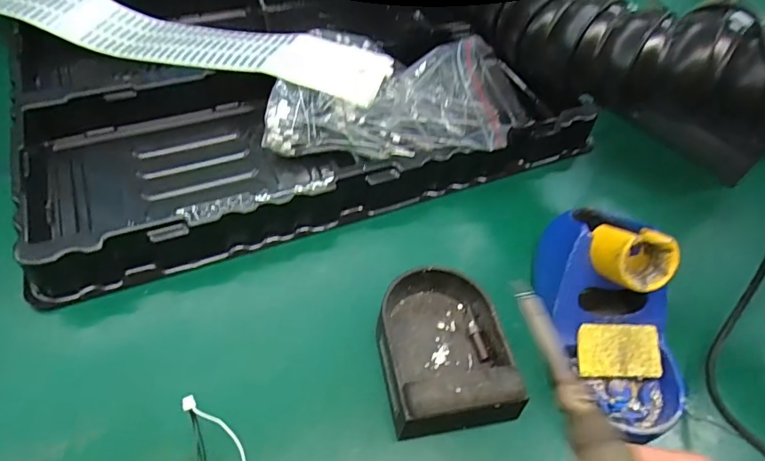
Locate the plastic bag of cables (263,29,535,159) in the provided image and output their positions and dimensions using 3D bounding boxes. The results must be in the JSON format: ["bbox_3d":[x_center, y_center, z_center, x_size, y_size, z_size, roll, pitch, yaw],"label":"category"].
[{"bbox_3d":[0.022,-0.123,0.456,0.234,0.068,0.144,5,50,0],"label":"plastic bag of cables"}]

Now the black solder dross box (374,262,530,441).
[{"bbox_3d":[0.040,0.076,0.323,0.082,0.053,0.108,-3,51,-7],"label":"black solder dross box"}]

